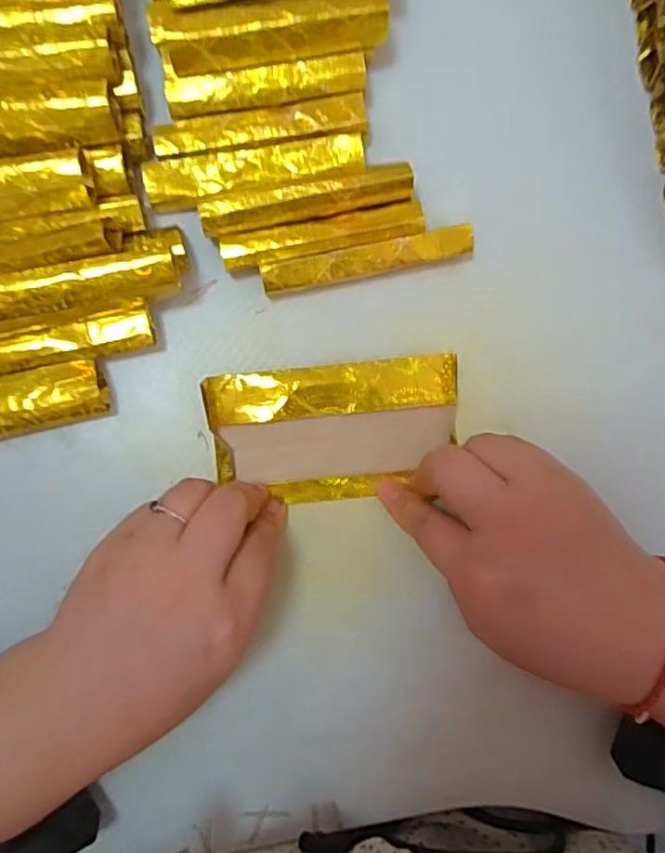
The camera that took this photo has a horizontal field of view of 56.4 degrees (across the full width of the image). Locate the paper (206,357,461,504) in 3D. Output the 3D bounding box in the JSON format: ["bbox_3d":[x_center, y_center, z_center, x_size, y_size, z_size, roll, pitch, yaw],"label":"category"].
[{"bbox_3d":[0.002,0.003,0.337,0.131,0.018,0.072,-6,90,-3],"label":"paper"}]

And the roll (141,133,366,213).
[{"bbox_3d":[-0.041,-0.136,0.330,0.115,0.015,0.022,-12,90,-3],"label":"roll"}]

